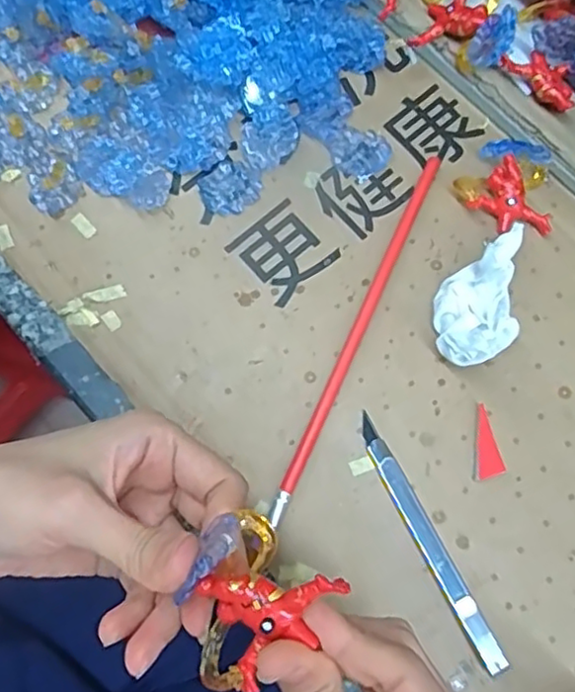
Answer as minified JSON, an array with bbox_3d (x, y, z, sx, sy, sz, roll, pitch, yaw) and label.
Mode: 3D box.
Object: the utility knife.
[{"bbox_3d":[0.072,0.099,0.330,0.011,0.011,0.136,-26,78,-6],"label":"utility knife"}]

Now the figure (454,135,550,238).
[{"bbox_3d":[0.127,-0.092,0.371,0.054,0.026,0.045,14,77,3],"label":"figure"}]

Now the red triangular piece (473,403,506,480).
[{"bbox_3d":[0.109,0.052,0.347,0.016,0.004,0.041,6,77,1],"label":"red triangular piece"}]

